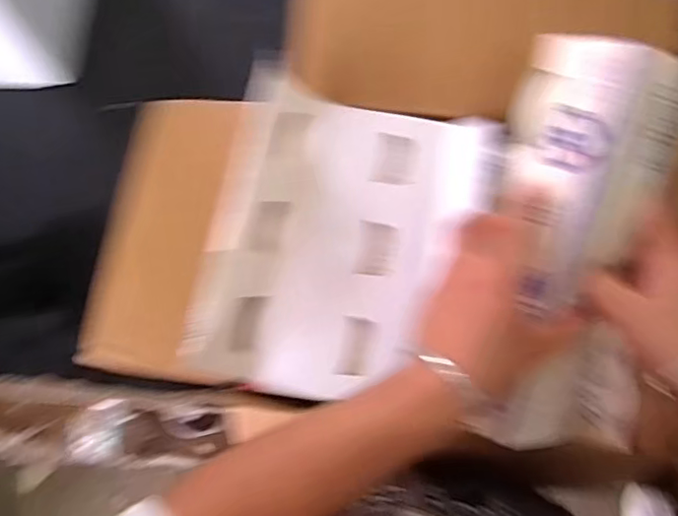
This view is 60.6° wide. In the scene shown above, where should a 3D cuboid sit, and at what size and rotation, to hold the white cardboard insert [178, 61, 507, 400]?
[{"bbox_3d":[0.007,-0.023,0.519,0.232,0.027,0.284,12,75,4],"label":"white cardboard insert"}]

